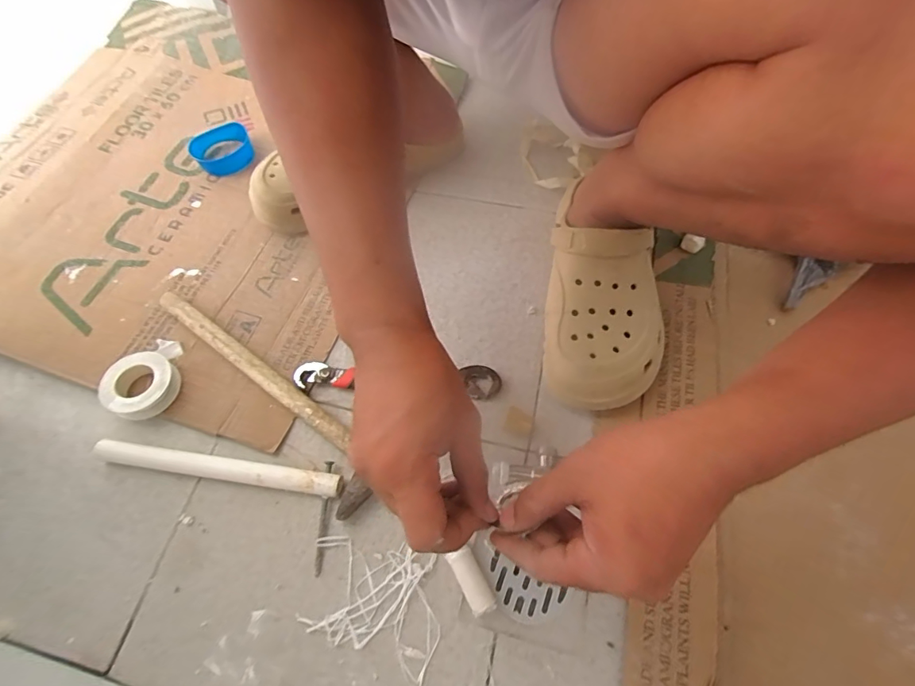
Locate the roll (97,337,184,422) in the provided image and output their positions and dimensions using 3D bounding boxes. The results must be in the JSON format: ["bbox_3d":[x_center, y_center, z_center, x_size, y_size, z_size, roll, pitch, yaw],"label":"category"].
[{"bbox_3d":[-0.316,0.034,0.467,0.065,0.034,0.087,19,66,11],"label":"roll"}]

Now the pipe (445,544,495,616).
[{"bbox_3d":[0.011,0.200,0.384,0.021,0.018,0.051,-26,66,-10],"label":"pipe"}]

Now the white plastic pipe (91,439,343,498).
[{"bbox_3d":[-0.226,0.118,0.432,0.240,0.019,0.021,8,64,6],"label":"white plastic pipe"}]

